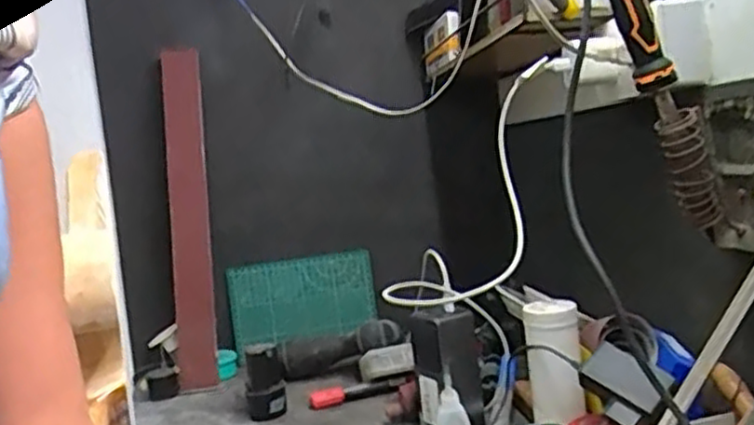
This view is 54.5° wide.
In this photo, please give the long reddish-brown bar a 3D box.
[{"bbox_3d":[-0.269,0.007,1.046,0.055,0.476,0.019,-5,-4,-11],"label":"long reddish-brown bar"}]

